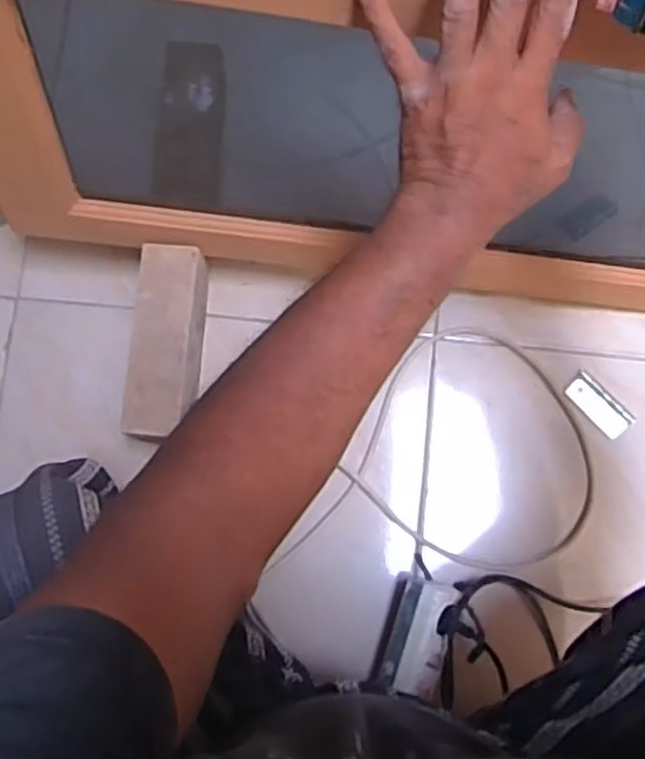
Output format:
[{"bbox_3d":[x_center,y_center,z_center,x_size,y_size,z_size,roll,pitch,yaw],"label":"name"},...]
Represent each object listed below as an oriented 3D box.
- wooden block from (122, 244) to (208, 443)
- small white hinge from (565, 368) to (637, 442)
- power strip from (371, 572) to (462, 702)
[{"bbox_3d":[-0.161,-0.031,0.802,0.070,0.121,0.200,3,79,1],"label":"wooden block"},{"bbox_3d":[0.318,0.030,0.842,0.037,0.009,0.079,-43,82,-7],"label":"small white hinge"},{"bbox_3d":[0.099,0.273,0.777,0.073,0.070,0.123,18,79,4],"label":"power strip"}]

